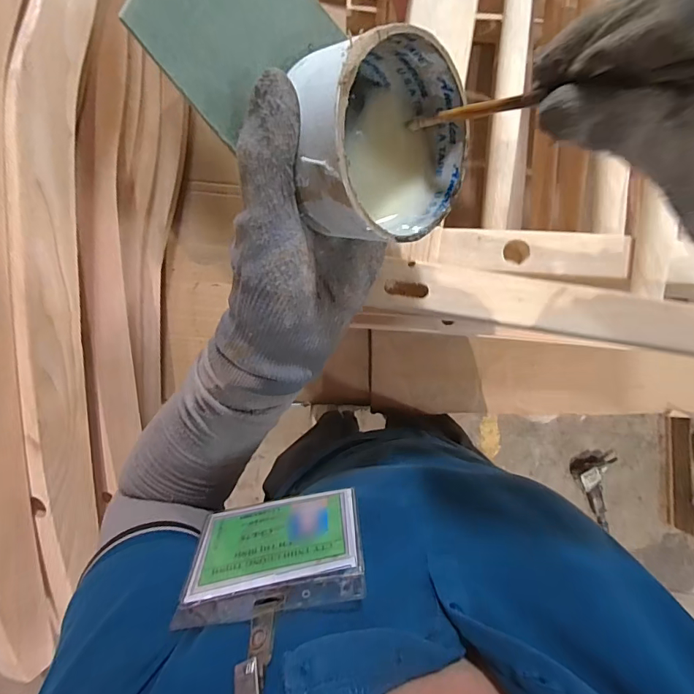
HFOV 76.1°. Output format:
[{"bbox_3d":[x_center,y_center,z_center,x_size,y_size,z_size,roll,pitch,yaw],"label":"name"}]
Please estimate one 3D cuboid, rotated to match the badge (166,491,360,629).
[{"bbox_3d":[-0.041,0.118,0.259,0.097,0.082,0.004,-11,111,2],"label":"badge"}]

